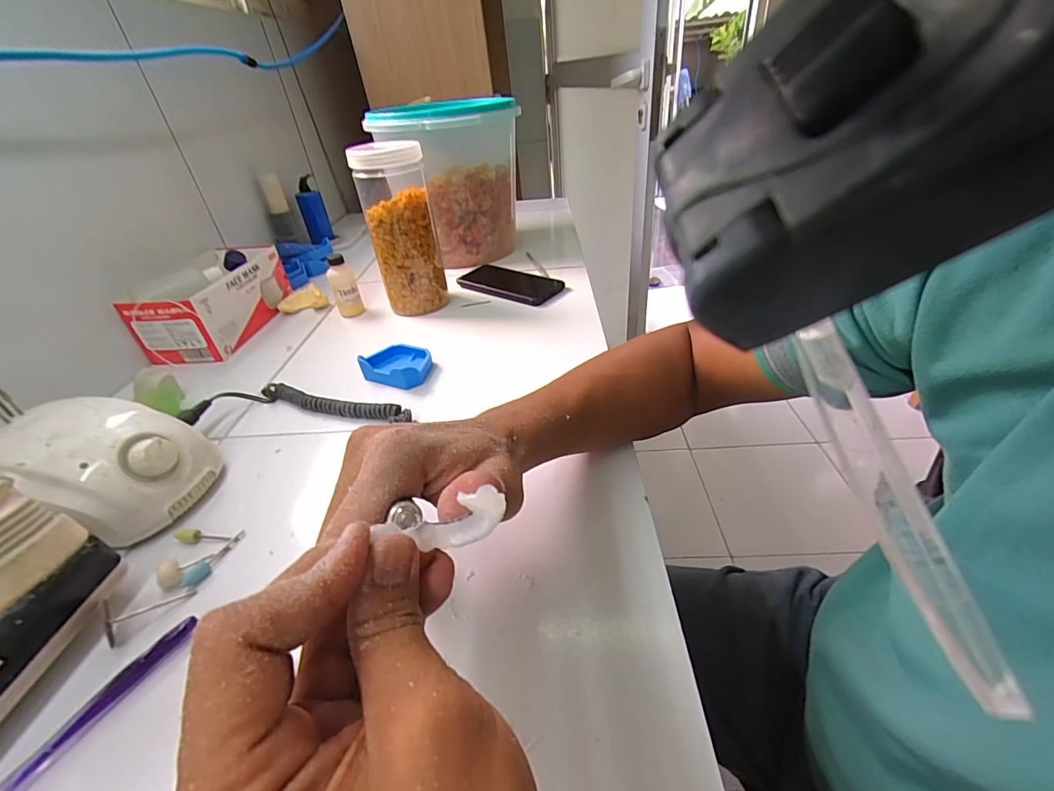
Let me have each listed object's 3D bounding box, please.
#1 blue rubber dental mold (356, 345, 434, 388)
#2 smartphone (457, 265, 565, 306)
[{"bbox_3d":[-0.146,-0.036,0.509,0.078,0.026,0.058,13,40,23],"label":"blue rubber dental mold"},{"bbox_3d":[-0.028,-0.176,0.699,0.169,0.015,0.087,20,43,30],"label":"smartphone"}]

